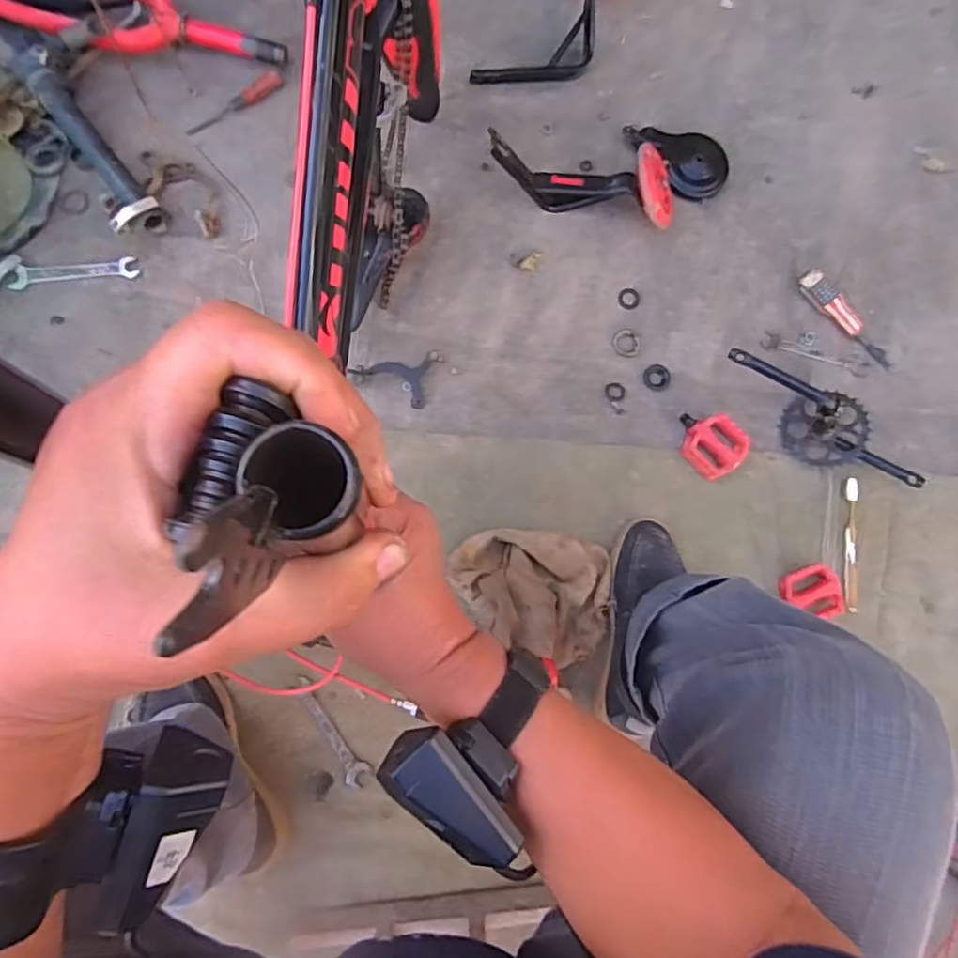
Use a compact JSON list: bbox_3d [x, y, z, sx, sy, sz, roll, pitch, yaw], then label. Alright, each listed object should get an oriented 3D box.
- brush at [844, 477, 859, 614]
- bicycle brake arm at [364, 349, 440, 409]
[{"bbox_3d":[0.514,0.092,0.876,0.019,0.013,0.183,3,80,-8],"label":"brush"},{"bbox_3d":[-0.102,-0.140,0.822,0.082,0.020,0.076,16,79,-5],"label":"bicycle brake arm"}]

